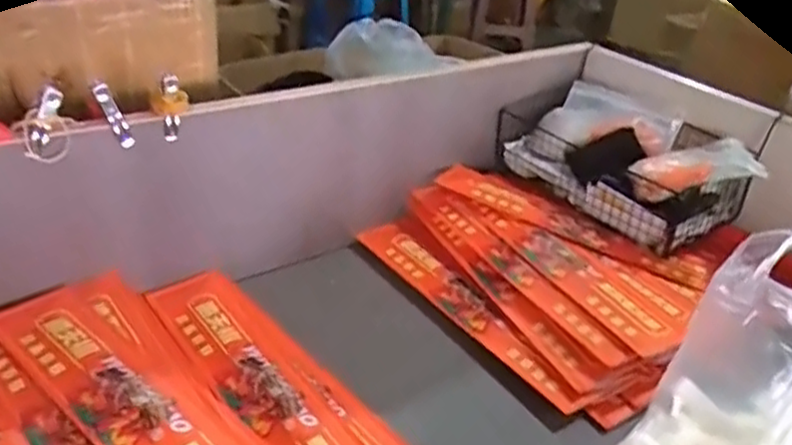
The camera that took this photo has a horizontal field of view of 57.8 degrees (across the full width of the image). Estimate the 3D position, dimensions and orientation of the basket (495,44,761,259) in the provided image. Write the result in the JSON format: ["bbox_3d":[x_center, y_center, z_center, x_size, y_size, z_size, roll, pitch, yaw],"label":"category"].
[{"bbox_3d":[0.281,-0.079,0.878,0.150,0.109,0.297,-20,39,-33],"label":"basket"}]

